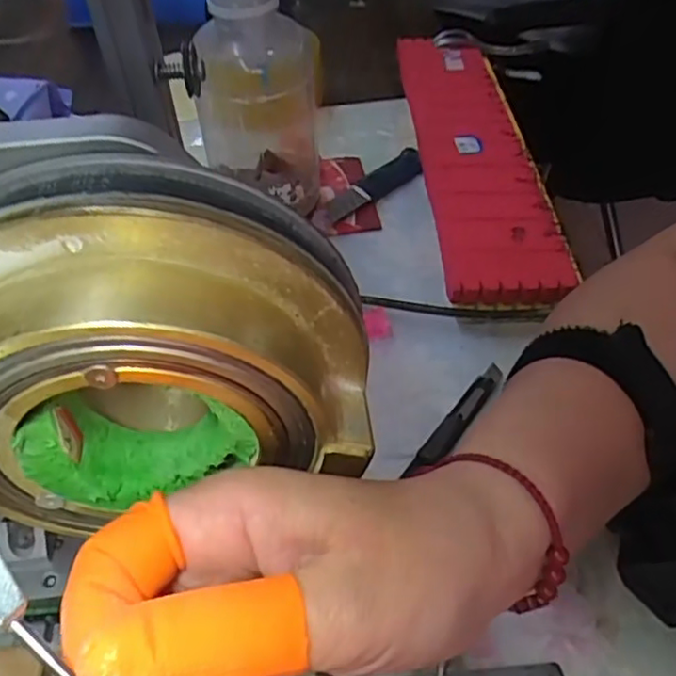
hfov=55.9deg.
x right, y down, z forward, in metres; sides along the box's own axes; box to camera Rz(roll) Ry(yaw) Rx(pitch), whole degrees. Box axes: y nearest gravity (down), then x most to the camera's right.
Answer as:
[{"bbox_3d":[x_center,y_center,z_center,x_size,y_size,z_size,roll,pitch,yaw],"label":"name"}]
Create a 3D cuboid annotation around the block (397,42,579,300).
[{"bbox_3d":[0.100,-0.142,0.484,0.082,0.038,0.328,-3,48,-1],"label":"block"}]

